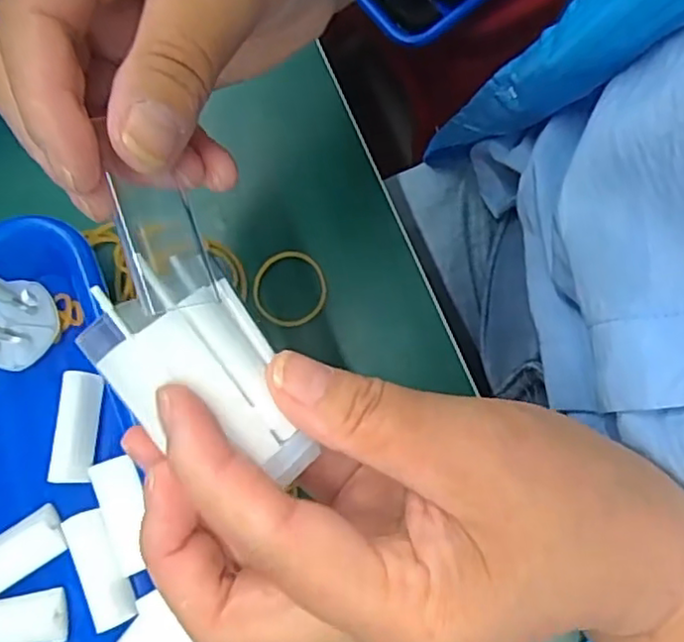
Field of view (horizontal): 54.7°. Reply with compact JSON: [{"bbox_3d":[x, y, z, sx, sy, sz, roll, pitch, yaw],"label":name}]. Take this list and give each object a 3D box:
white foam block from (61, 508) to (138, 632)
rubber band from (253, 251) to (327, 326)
[{"bbox_3d":[-0.097,0.098,0.263,0.018,0.008,0.045,-29,77,0],"label":"white foam block"},{"bbox_3d":[-0.023,-0.014,0.293,0.032,0.004,0.034,0,77,0],"label":"rubber band"}]

